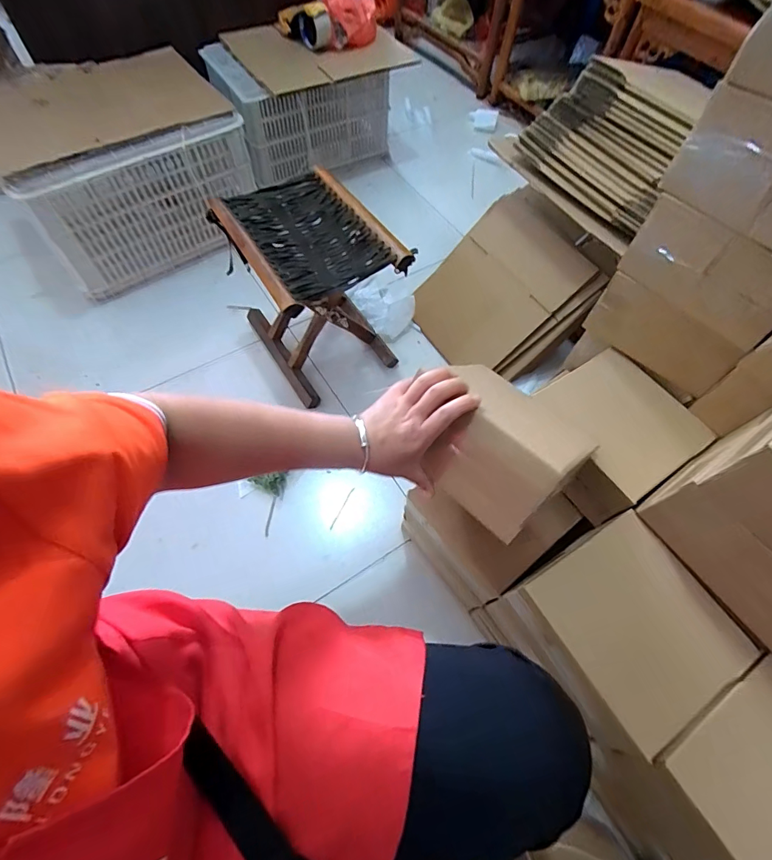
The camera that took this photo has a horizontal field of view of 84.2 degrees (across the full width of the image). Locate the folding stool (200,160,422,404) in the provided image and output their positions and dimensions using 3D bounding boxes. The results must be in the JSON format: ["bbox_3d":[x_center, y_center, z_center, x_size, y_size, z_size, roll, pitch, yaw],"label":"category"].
[{"bbox_3d":[-0.148,-0.292,0.909,0.257,0.309,0.314,-34,69,-19],"label":"folding stool"}]

